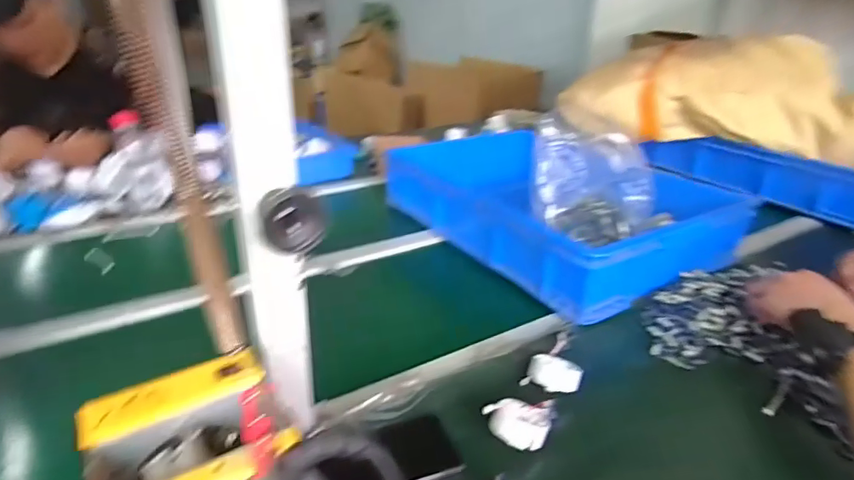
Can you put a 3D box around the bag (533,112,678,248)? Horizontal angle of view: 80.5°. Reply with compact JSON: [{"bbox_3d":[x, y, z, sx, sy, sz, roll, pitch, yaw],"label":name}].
[{"bbox_3d":[0.255,-0.089,0.851,0.168,0.188,0.184,2,26,-1],"label":"bag"}]

